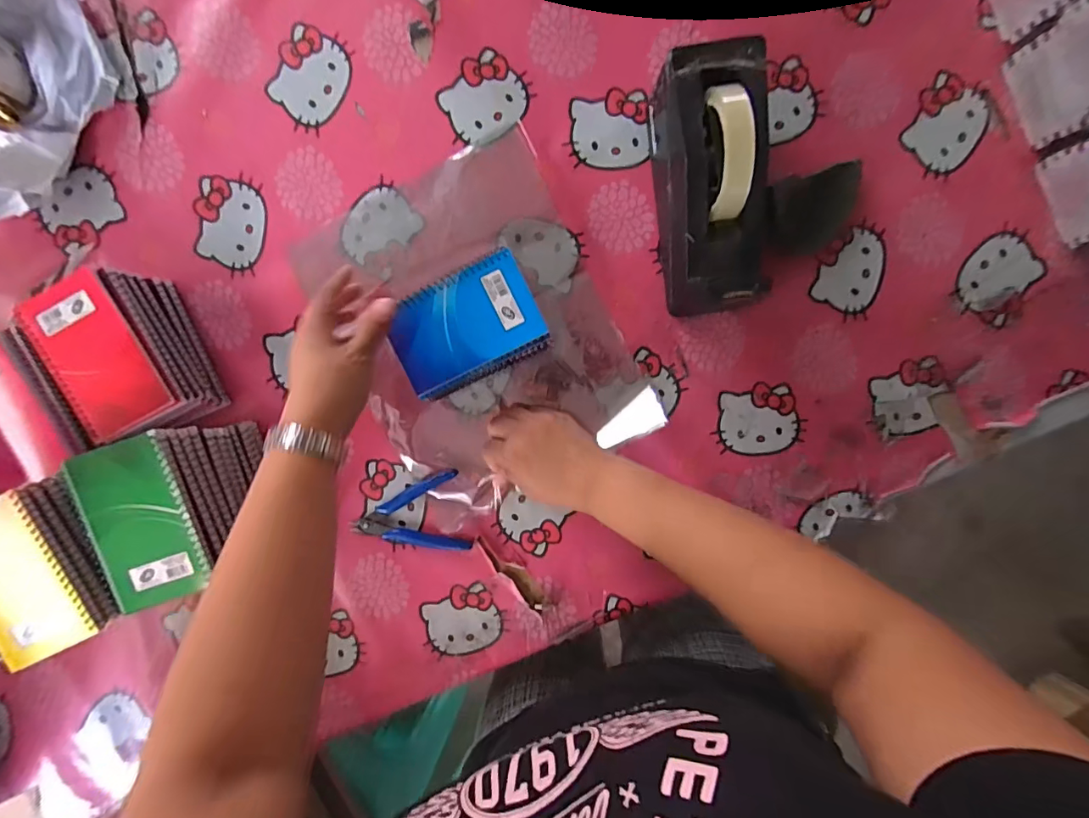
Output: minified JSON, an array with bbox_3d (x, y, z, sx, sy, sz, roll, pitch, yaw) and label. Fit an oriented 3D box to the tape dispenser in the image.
[{"bbox_3d":[0.147,-0.188,0.413,0.090,0.099,0.210,-8,108,1],"label":"tape dispenser"}]

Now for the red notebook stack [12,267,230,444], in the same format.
[{"bbox_3d":[-0.392,-0.044,0.460,0.102,0.083,0.147,-22,95,3],"label":"red notebook stack"}]

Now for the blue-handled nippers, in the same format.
[{"bbox_3d":[-0.140,0.115,0.508,0.116,0.013,0.085,-12,96,2],"label":"blue-handled nippers"}]

